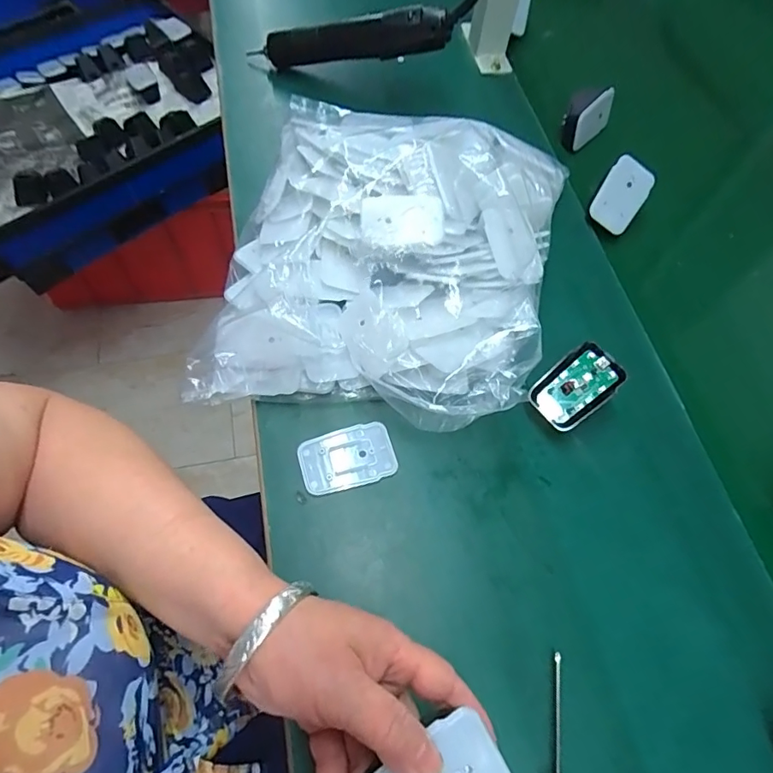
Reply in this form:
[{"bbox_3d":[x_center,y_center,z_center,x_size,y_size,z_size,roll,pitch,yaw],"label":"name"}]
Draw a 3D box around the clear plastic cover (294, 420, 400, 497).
[{"bbox_3d":[-0.030,0.054,0.374,0.070,0.004,0.045,-15,65,-10],"label":"clear plastic cover"}]

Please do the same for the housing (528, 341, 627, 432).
[{"bbox_3d":[0.149,0.000,0.387,0.070,0.008,0.045,-38,71,-1],"label":"housing"}]

